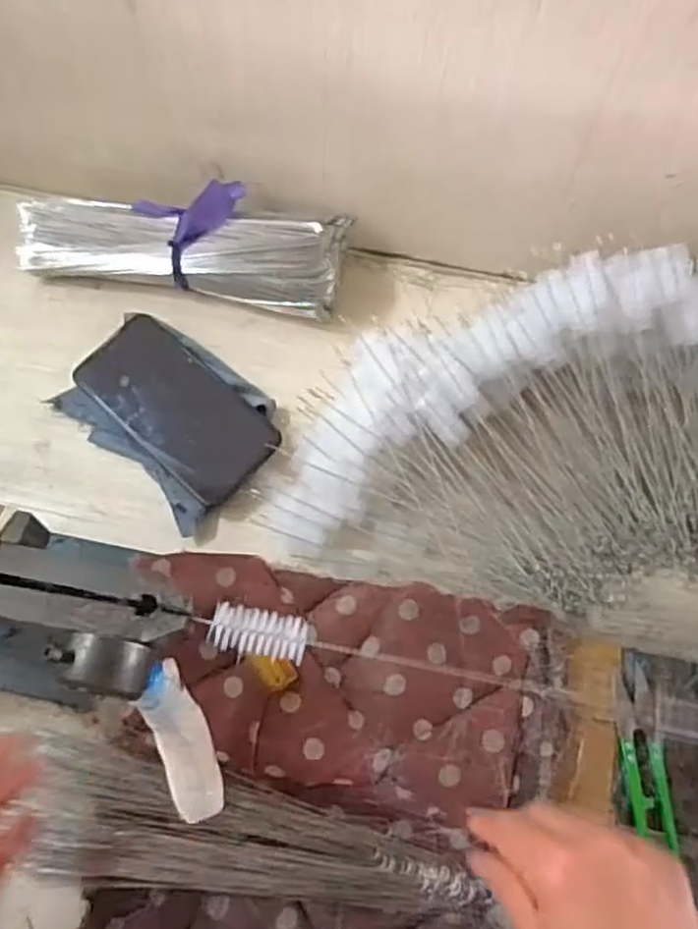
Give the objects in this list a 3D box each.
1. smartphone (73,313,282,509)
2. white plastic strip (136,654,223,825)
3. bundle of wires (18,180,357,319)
[{"bbox_3d":[-0.131,-0.046,0.522,0.165,0.013,0.075,41,84,16],"label":"smartphone"},{"bbox_3d":[-0.083,0.141,0.351,0.024,0.018,0.095,-17,111,-11],"label":"white plastic strip"},{"bbox_3d":[-0.135,-0.180,0.564,0.256,0.070,0.083,9,65,1],"label":"bundle of wires"}]

